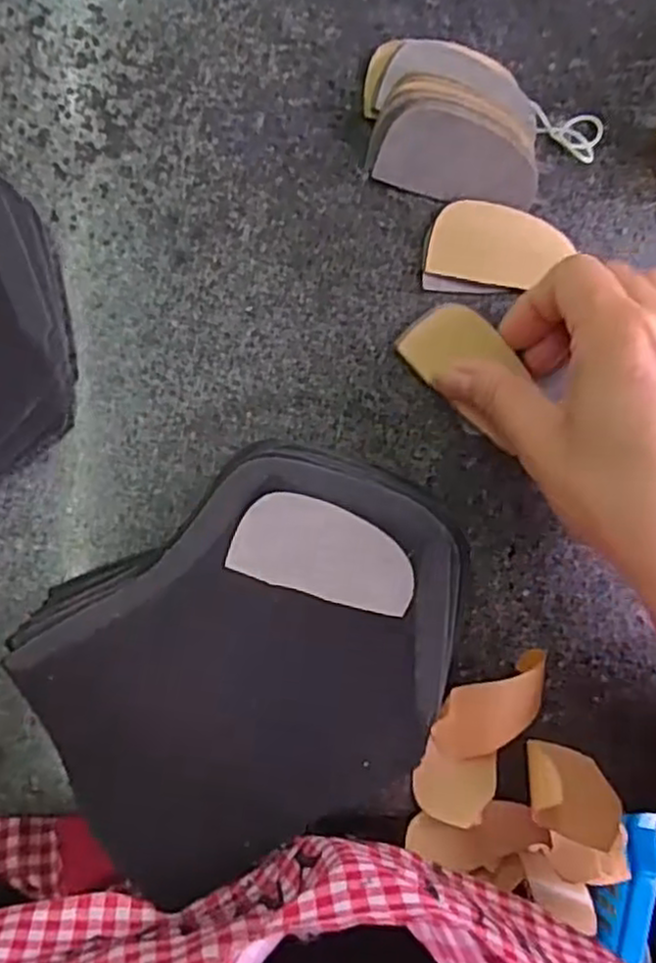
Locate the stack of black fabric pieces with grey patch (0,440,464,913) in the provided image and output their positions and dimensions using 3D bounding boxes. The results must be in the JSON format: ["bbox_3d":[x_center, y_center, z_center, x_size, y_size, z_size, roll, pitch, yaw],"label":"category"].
[{"bbox_3d":[-0.025,0.067,0.288,0.161,0.037,0.132,-27,91,-7],"label":"stack of black fabric pieces with grey patch"}]

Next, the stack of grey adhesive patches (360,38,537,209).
[{"bbox_3d":[0.055,-0.158,0.312,0.074,0.028,0.065,7,87,-7],"label":"stack of grey adhesive patches"}]

